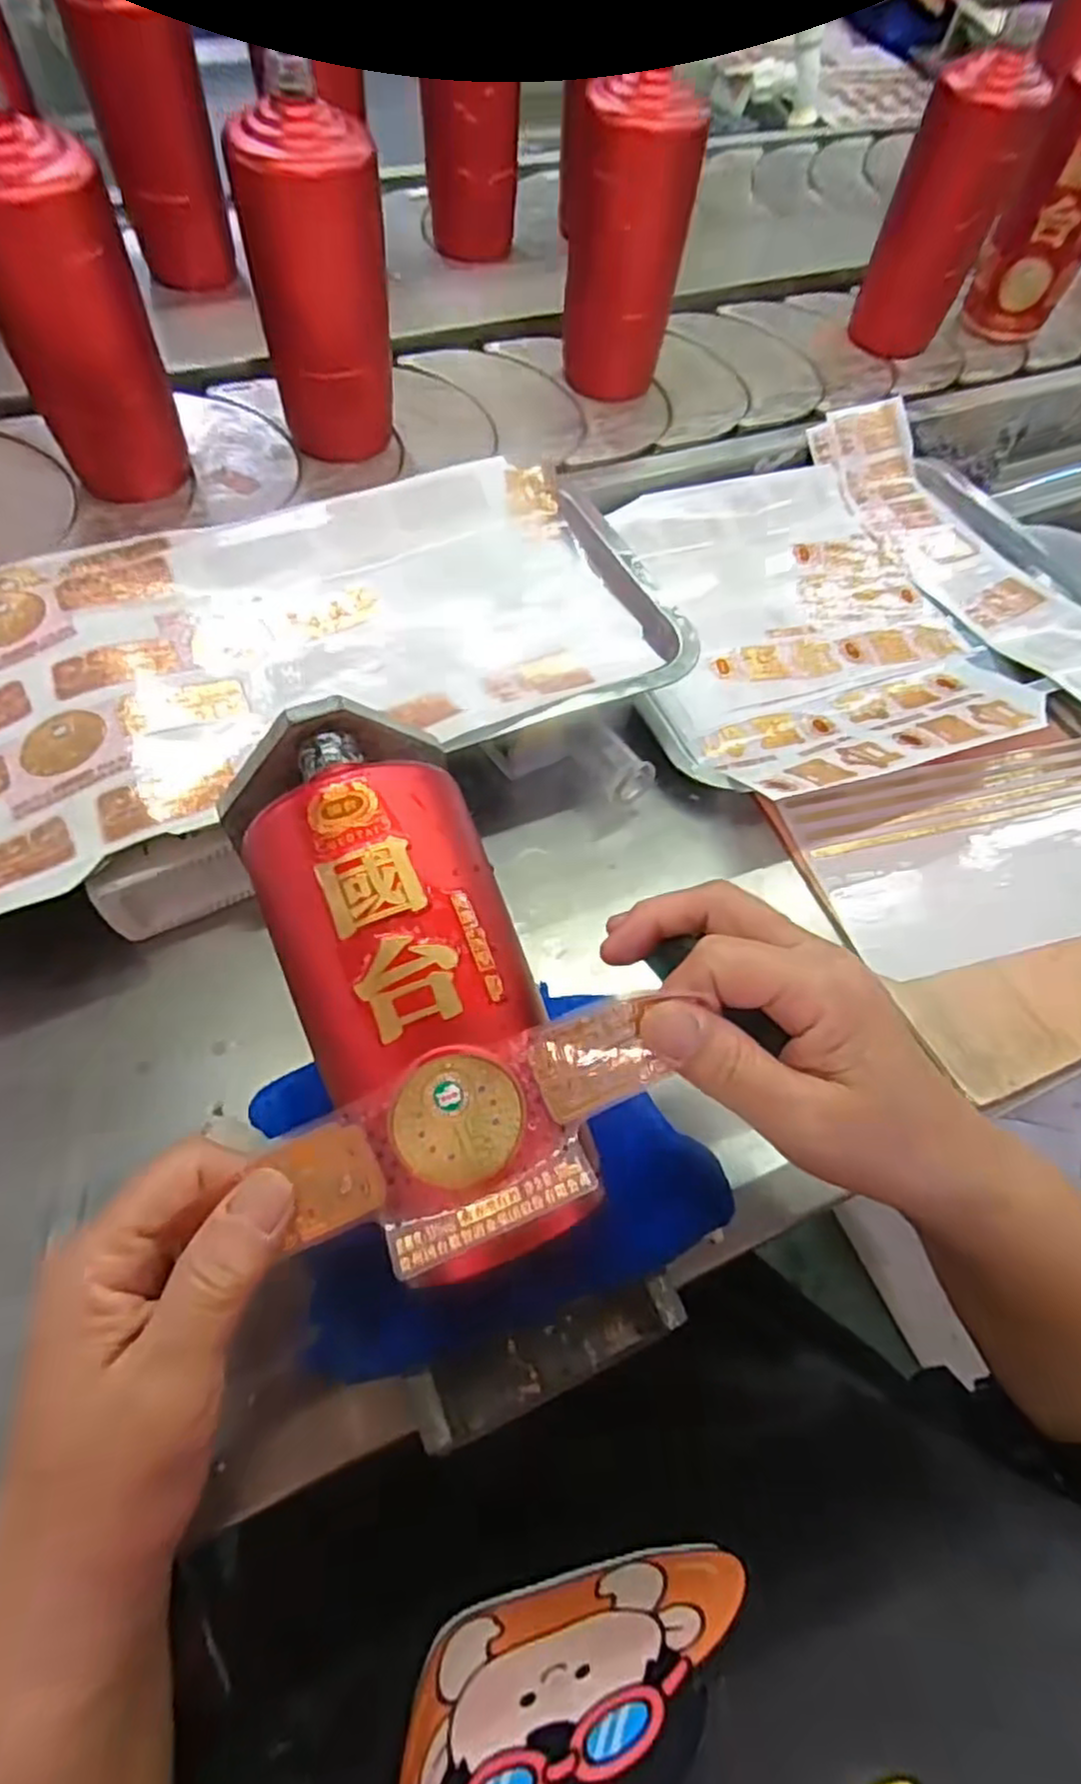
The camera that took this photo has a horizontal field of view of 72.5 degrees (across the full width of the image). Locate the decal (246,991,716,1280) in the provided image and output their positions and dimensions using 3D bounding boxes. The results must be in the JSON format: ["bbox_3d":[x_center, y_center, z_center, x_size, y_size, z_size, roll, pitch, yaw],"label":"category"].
[{"bbox_3d":[-0.018,0.077,0.226,0.118,0.009,0.055,-18,74,-7],"label":"decal"}]

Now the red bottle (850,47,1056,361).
[{"bbox_3d":[0.330,-0.560,0.604,0.084,0.168,0.085,19,62,6],"label":"red bottle"}]

